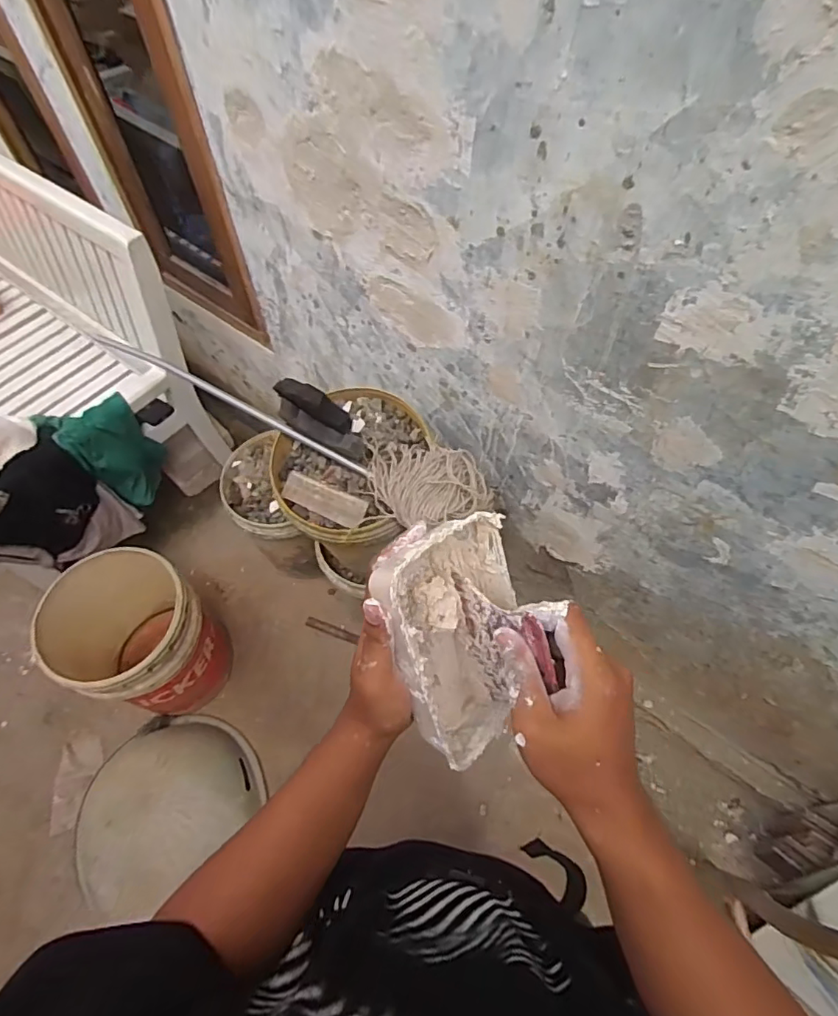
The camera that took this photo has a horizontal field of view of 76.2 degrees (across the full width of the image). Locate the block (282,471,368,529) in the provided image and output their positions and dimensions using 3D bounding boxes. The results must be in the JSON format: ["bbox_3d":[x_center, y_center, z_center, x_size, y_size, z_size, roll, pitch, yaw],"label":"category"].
[{"bbox_3d":[-0.172,-0.015,0.963,0.168,0.012,0.053,23,86,19],"label":"block"}]

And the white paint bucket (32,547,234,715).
[{"bbox_3d":[-0.669,0.340,1.332,0.316,0.428,0.306,-1,58,1],"label":"white paint bucket"}]

